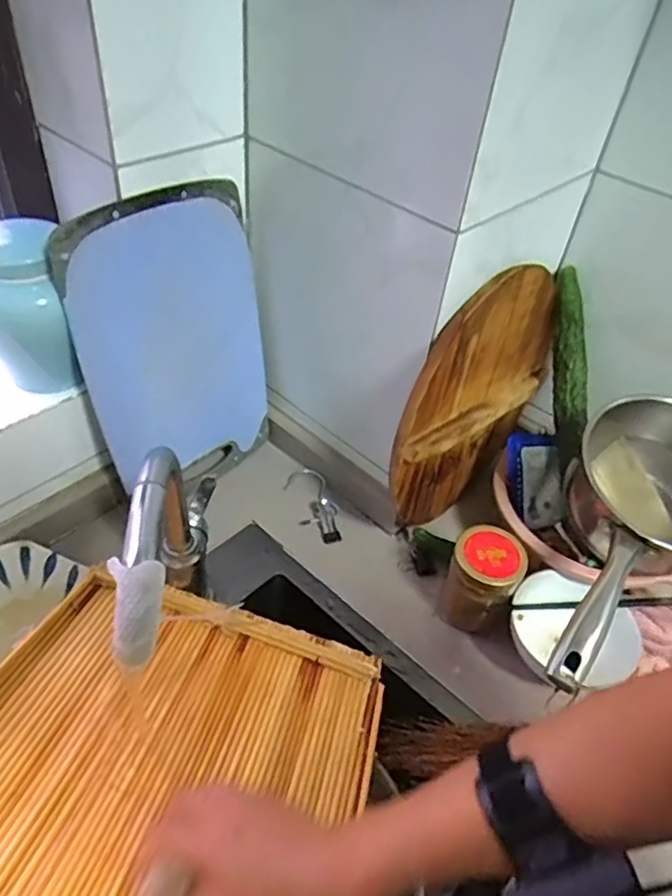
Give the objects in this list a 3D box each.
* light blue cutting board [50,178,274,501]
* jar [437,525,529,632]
[{"bbox_3d":[-0.168,-0.094,0.684,0.206,0.349,0.020,-32,47,-33],"label":"light blue cutting board"},{"bbox_3d":[0.150,0.139,0.651,0.068,0.101,0.064,4,44,-4],"label":"jar"}]

